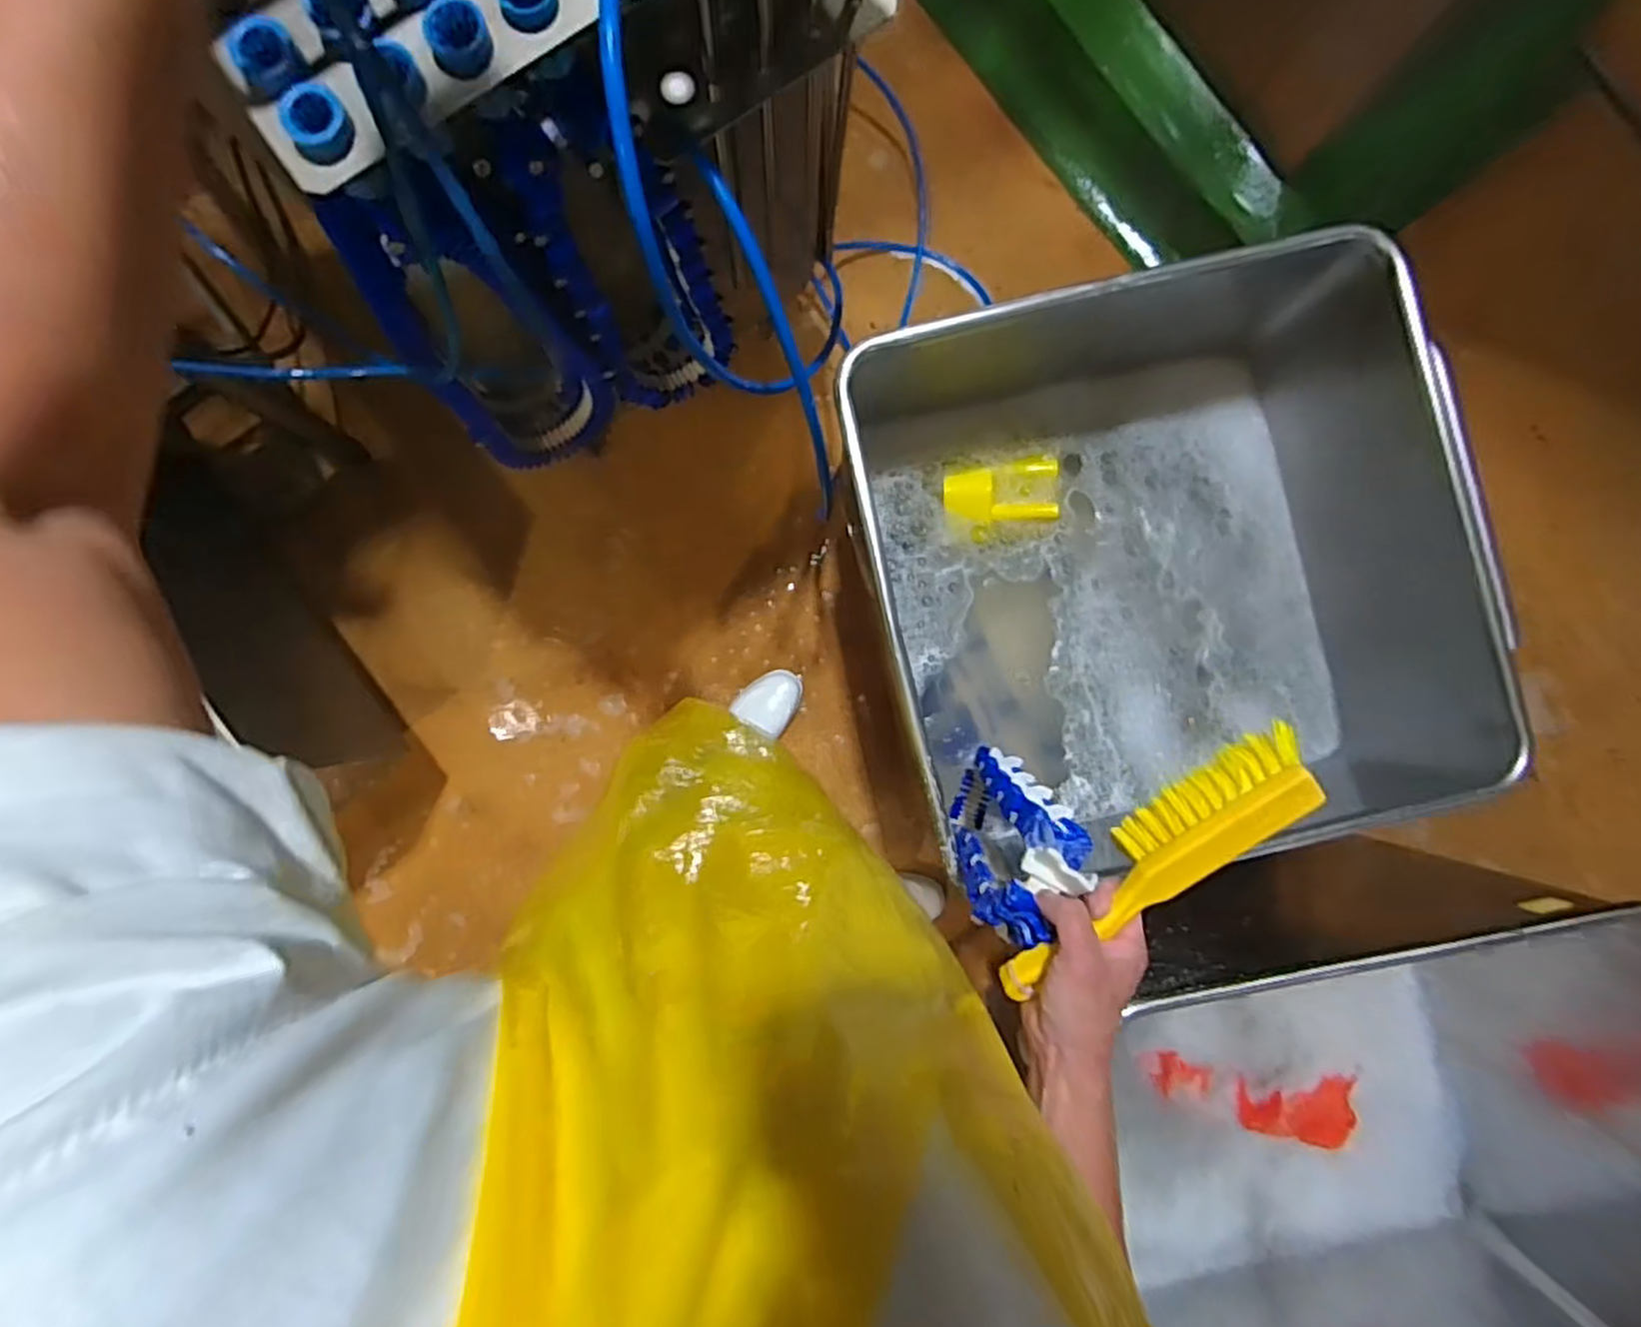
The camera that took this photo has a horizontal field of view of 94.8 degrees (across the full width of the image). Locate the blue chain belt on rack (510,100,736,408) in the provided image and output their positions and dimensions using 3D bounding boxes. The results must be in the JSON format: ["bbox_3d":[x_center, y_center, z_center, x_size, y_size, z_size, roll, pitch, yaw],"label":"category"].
[{"bbox_3d":[-0.202,-0.422,0.859,0.169,0.516,0.056,-33,90,-2],"label":"blue chain belt on rack"}]

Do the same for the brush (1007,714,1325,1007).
[{"bbox_3d":[0.252,0.148,0.565,0.269,0.061,0.051,-41,90,6],"label":"brush"}]

